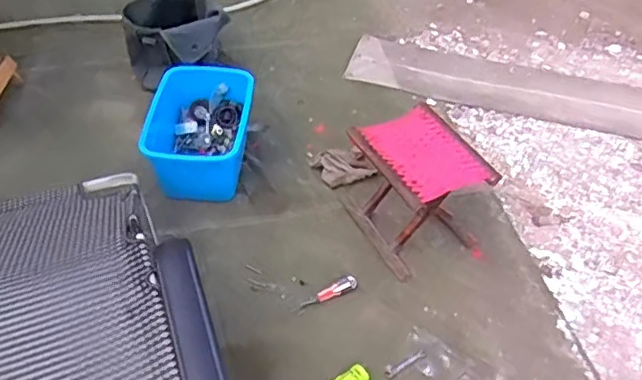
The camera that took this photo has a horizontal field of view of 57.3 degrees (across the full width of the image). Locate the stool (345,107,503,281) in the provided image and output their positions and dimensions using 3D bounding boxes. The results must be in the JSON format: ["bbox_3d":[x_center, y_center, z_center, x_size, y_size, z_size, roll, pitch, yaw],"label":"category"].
[{"bbox_3d":[0.245,-0.002,1.549,0.247,0.281,0.304,-22,51,-19],"label":"stool"}]

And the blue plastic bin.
[{"bbox_3d":[-0.366,-0.163,1.737,0.291,0.217,0.372,3,47,4],"label":"blue plastic bin"}]

